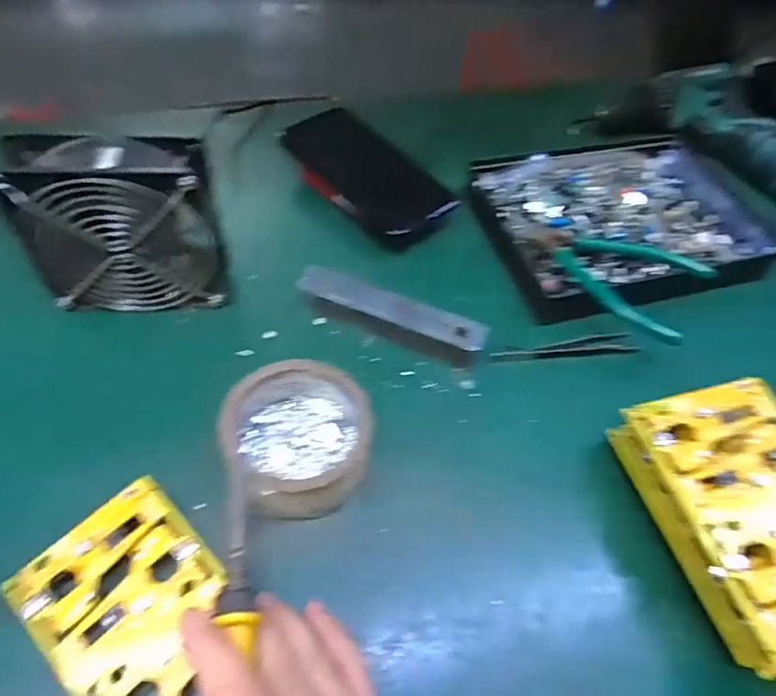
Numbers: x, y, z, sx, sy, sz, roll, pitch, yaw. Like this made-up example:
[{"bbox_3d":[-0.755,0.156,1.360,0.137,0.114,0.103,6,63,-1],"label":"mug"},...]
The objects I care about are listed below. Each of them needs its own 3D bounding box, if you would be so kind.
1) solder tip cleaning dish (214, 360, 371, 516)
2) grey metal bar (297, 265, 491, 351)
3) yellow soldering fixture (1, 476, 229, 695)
[{"bbox_3d":[-0.053,0.053,0.329,0.082,0.053,0.081,3,52,-4],"label":"solder tip cleaning dish"},{"bbox_3d":[0.002,-0.024,0.410,0.142,0.025,0.027,20,53,10],"label":"grey metal bar"},{"bbox_3d":[-0.114,0.136,0.268,0.133,0.015,0.081,39,59,22],"label":"yellow soldering fixture"}]

